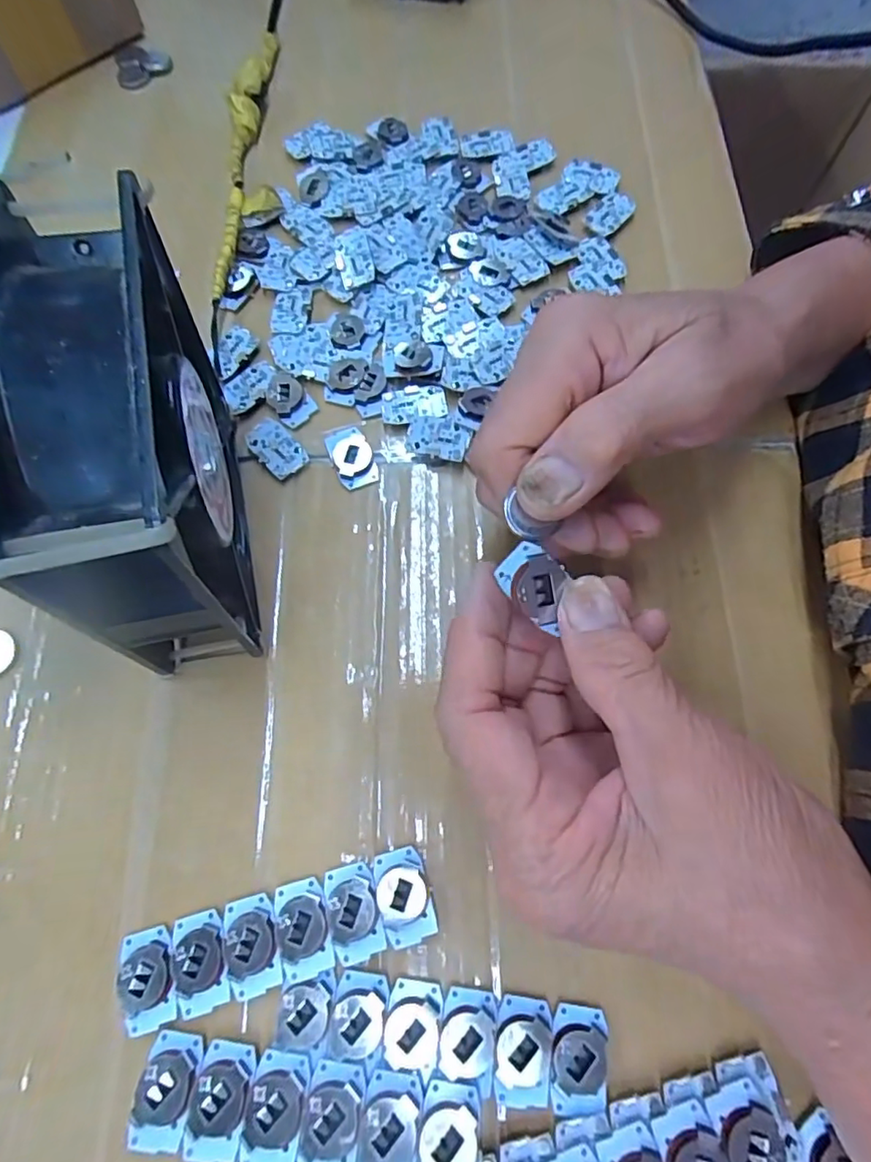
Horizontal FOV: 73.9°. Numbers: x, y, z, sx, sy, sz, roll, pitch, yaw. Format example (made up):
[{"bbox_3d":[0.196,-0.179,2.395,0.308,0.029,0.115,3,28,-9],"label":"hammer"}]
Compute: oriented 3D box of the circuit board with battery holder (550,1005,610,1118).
[{"bbox_3d":[0.046,0.154,0.186,0.018,0.004,0.029,6,72,3],"label":"circuit board with battery holder"}]

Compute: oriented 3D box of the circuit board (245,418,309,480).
[{"bbox_3d":[-0.073,-0.060,0.263,0.017,0.004,0.030,-43,76,-12],"label":"circuit board"}]

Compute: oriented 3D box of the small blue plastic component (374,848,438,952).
[{"bbox_3d":[-0.011,0.110,0.202,0.017,0.008,0.029,-15,72,-4],"label":"small blue plastic component"}]

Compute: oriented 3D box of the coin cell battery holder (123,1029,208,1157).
[{"bbox_3d":[-0.086,0.162,0.184,0.019,0.007,0.028,8,72,4],"label":"coin cell battery holder"}]

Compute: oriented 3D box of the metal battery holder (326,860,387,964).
[{"bbox_3d":[-0.029,0.115,0.200,0.018,0.004,0.029,-14,72,-3],"label":"metal battery holder"}]

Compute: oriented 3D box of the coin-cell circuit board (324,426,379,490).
[{"bbox_3d":[-0.038,-0.057,0.262,0.018,0.006,0.031,-21,72,-6],"label":"coin-cell circuit board"}]

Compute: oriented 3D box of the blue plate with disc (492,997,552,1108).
[{"bbox_3d":[0.028,0.152,0.187,0.018,0.005,0.029,3,72,2],"label":"blue plate with disc"}]

